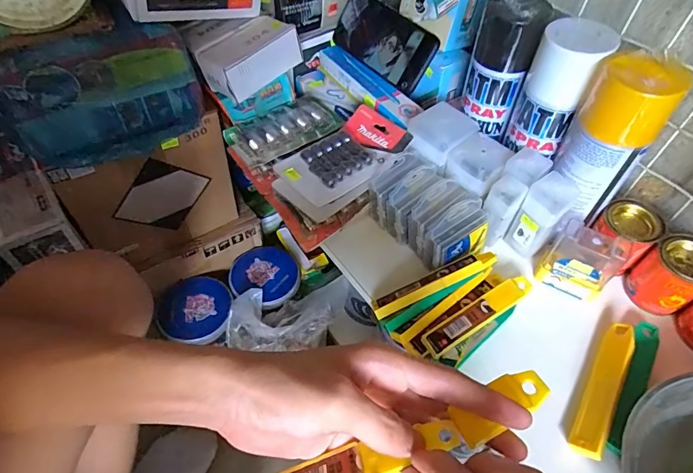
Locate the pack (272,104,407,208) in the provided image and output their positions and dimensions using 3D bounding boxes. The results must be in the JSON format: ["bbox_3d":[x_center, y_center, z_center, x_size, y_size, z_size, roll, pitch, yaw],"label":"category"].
[{"bbox_3d":[-0.002,-0.096,0.485,0.143,0.016,0.088,-34,59,-19],"label":"pack"}]

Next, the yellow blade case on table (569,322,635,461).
[{"bbox_3d":[0.233,0.134,0.378,0.023,0.018,0.133,30,56,20],"label":"yellow blade case on table"}]

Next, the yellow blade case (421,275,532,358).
[{"bbox_3d":[0.133,0.074,0.414,0.131,0.007,0.024,-25,57,-21],"label":"yellow blade case"}]

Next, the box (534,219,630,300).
[{"bbox_3d":[0.236,0.025,0.426,0.062,0.071,0.031,31,56,21],"label":"box"}]

